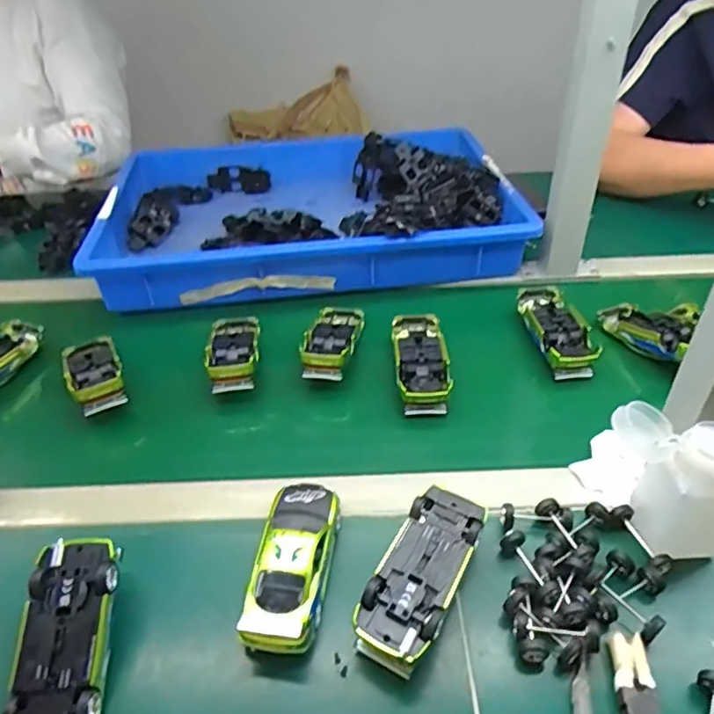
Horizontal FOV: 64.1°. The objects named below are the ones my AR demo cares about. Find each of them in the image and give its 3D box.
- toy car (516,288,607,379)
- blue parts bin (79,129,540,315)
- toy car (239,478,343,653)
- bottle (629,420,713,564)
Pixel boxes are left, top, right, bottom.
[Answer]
[{"bbox_3d":[0.219,-0.031,0.633,0.058,0.030,0.136,-5,40,-3],"label":"toy car"},{"bbox_3d":[-0.064,-0.217,0.825,0.552,0.093,0.365,-4,40,-2],"label":"blue parts bin"},{"bbox_3d":[-0.048,0.150,0.422,0.054,0.038,0.127,5,41,8],"label":"toy car"},{"bbox_3d":[0.239,0.093,0.411,0.053,0.101,0.059,-6,43,-1],"label":"bottle"}]

